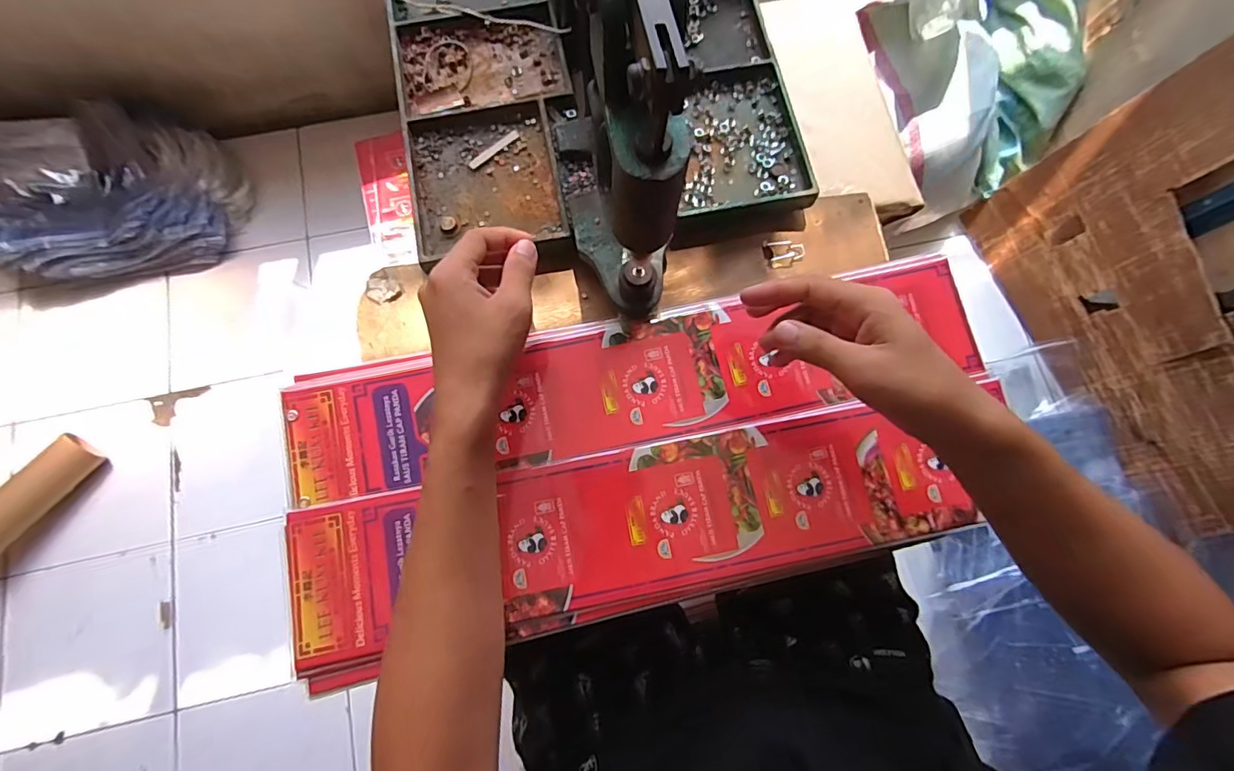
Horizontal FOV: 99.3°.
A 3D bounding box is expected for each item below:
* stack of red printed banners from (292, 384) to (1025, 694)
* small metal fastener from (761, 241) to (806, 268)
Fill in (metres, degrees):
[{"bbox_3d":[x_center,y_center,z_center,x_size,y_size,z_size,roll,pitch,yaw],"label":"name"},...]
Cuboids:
[{"bbox_3d":[0.016,0.107,0.396,0.491,0.023,0.118,-11,76,-4],"label":"stack of red printed banners"},{"bbox_3d":[0.149,-0.118,0.472,0.036,0.007,0.024,-1,76,-2],"label":"small metal fastener"}]

